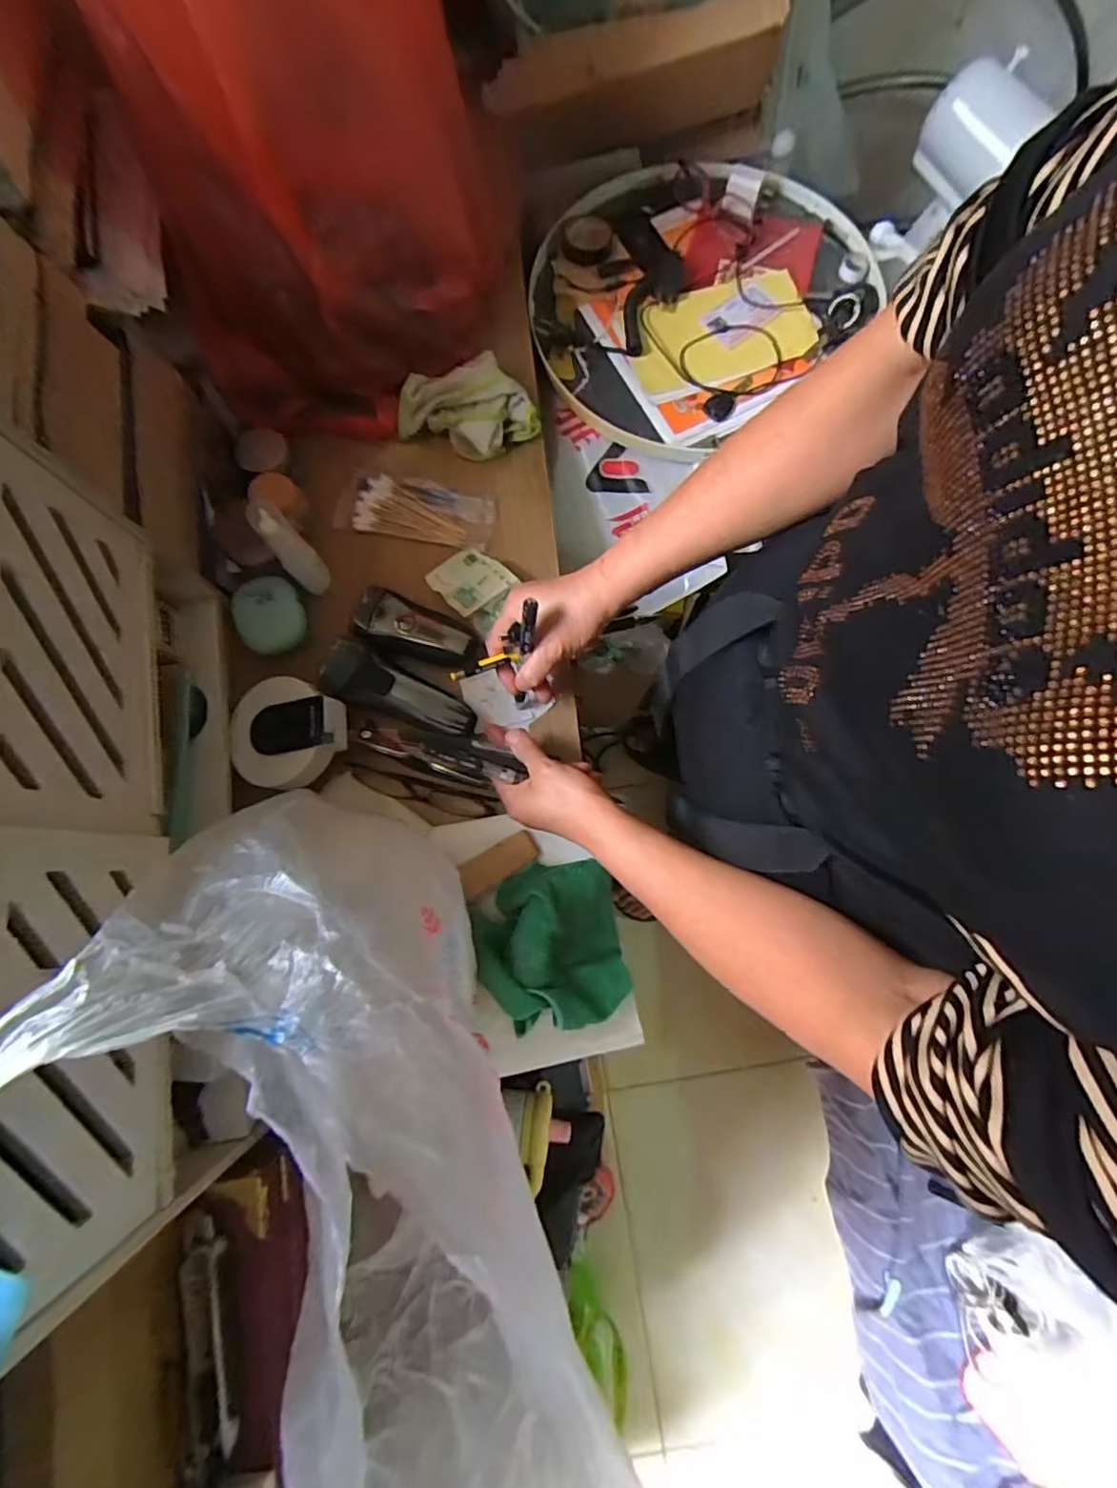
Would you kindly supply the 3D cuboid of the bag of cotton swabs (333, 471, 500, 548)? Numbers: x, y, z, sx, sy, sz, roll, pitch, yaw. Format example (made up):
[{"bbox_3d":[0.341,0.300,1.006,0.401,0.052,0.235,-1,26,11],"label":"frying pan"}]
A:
[{"bbox_3d":[-0.143,-0.236,0.591,0.154,0.010,0.062,10,78,2],"label":"bag of cotton swabs"}]

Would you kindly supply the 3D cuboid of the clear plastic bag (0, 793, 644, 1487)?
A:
[{"bbox_3d":[-0.105,0.186,0.288,0.152,0.271,0.377,-29,63,-6],"label":"clear plastic bag"}]

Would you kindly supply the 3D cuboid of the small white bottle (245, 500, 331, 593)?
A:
[{"bbox_3d":[-0.239,-0.173,0.526,0.029,0.103,0.034,-42,81,-8],"label":"small white bottle"}]

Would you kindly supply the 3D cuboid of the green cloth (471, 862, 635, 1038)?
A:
[{"bbox_3d":[-0.008,0.161,0.470,0.114,0.053,0.120,-10,78,-2],"label":"green cloth"}]

